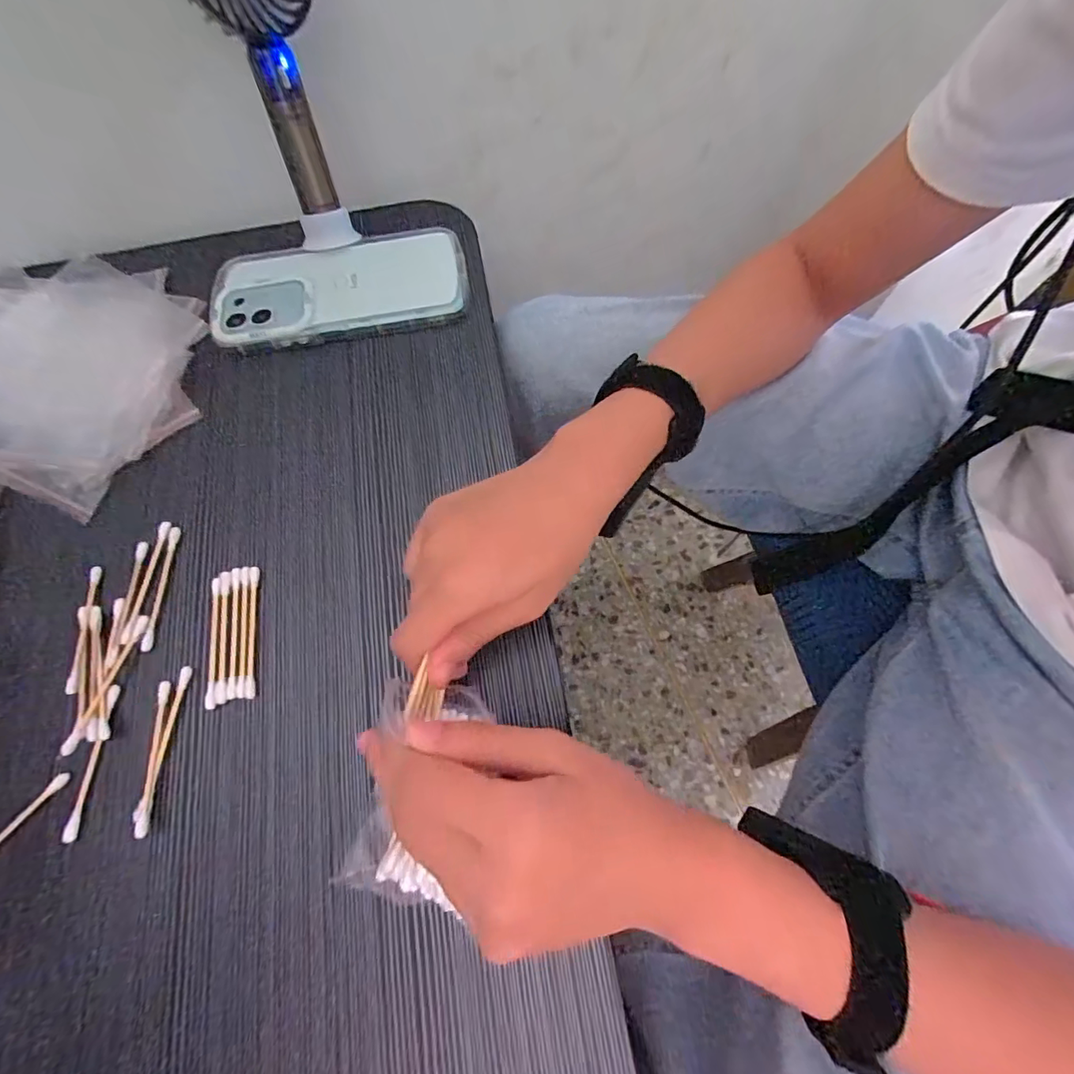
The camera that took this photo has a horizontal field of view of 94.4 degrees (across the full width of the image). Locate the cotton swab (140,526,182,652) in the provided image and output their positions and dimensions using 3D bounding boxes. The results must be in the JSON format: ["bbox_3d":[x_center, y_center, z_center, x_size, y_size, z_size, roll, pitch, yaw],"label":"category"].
[{"bbox_3d":[-0.207,0.028,0.275,0.006,0.005,0.068,-1,69,2],"label":"cotton swab"}]

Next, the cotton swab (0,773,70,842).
[{"bbox_3d":[-0.250,0.139,0.233,0.006,0.004,0.065,39,75,16],"label":"cotton swab"}]

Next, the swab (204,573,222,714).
[{"bbox_3d":[-0.170,0.055,0.262,0.004,0.006,0.068,-10,69,-1],"label":"swab"}]

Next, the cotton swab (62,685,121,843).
[{"bbox_3d":[-0.216,0.109,0.242,0.006,0.006,0.069,2,69,4],"label":"cotton swab"}]

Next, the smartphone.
[{"bbox_3d":[-0.133,-0.171,0.337,0.164,0.008,0.080,-9,69,-1],"label":"smartphone"}]

